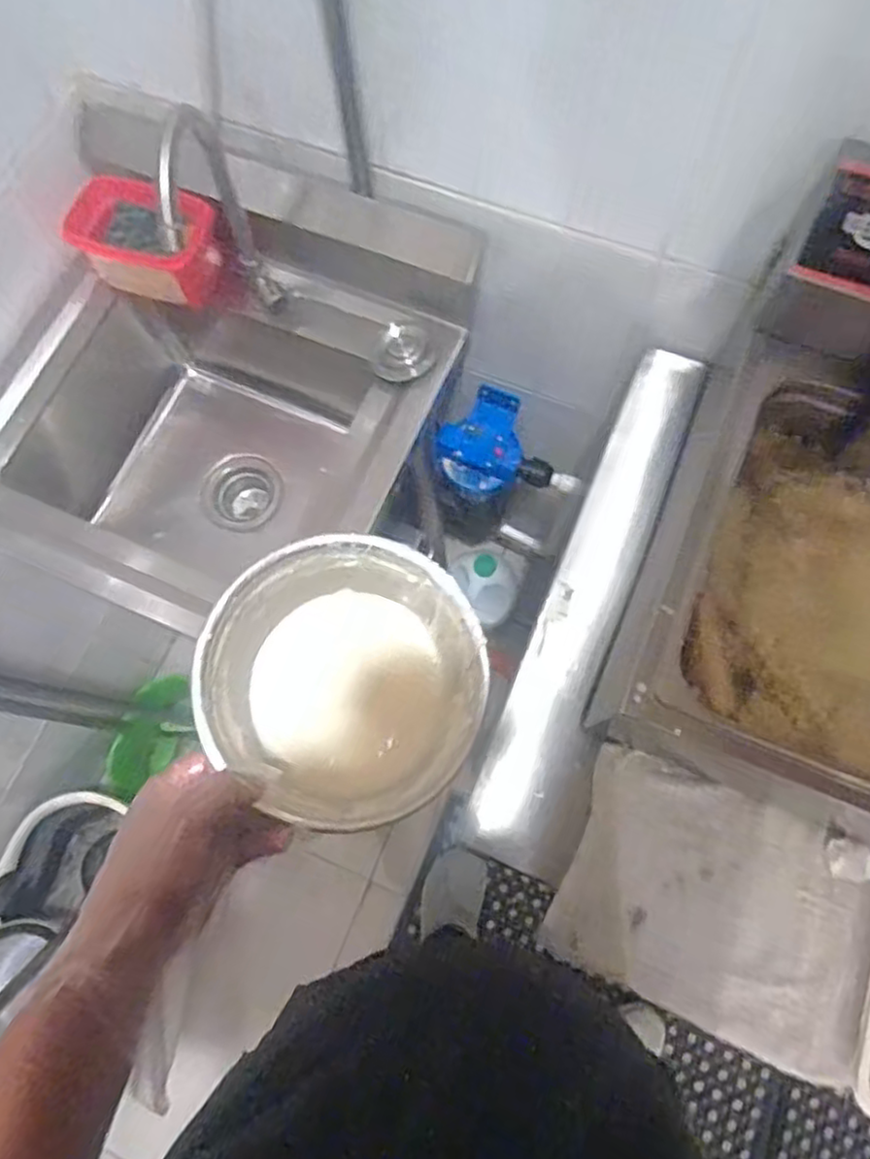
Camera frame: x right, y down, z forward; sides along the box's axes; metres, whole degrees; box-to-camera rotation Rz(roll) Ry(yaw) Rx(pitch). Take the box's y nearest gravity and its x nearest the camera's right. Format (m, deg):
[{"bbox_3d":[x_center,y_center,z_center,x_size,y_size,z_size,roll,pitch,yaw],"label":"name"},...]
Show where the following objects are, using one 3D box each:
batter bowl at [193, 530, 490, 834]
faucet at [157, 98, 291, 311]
[{"bbox_3d":[-0.059,0.072,0.510,0.189,0.102,0.184,0,73,1],"label":"batter bowl"},{"bbox_3d":[-0.203,-0.333,0.709,0.047,0.265,0.153,-1,73,1],"label":"faucet"}]

